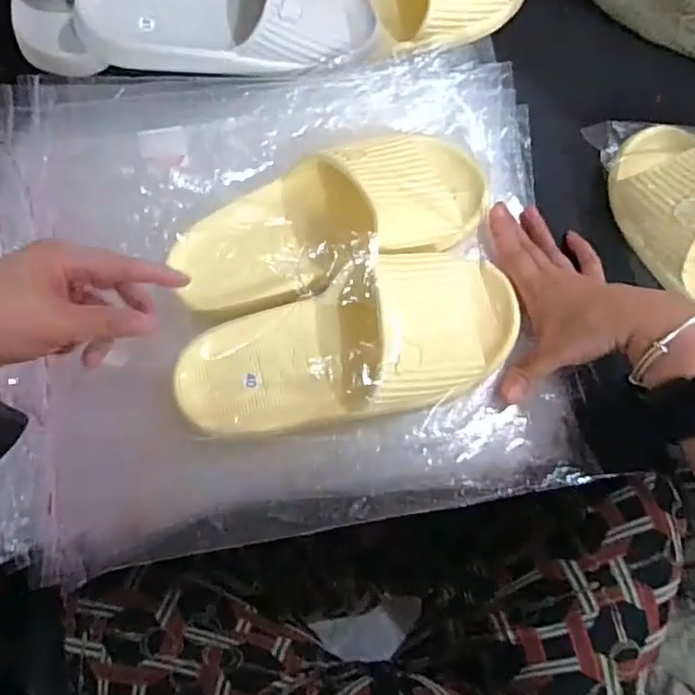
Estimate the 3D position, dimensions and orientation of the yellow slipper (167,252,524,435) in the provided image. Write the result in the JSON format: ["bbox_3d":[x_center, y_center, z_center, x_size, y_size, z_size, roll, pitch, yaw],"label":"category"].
[{"bbox_3d":[0.005,-0.005,0.400,0.241,0.067,0.097,-16,71,-1],"label":"yellow slipper"}]

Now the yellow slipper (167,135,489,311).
[{"bbox_3d":[-0.010,-0.097,0.436,0.239,0.078,0.111,-19,72,0],"label":"yellow slipper"}]

